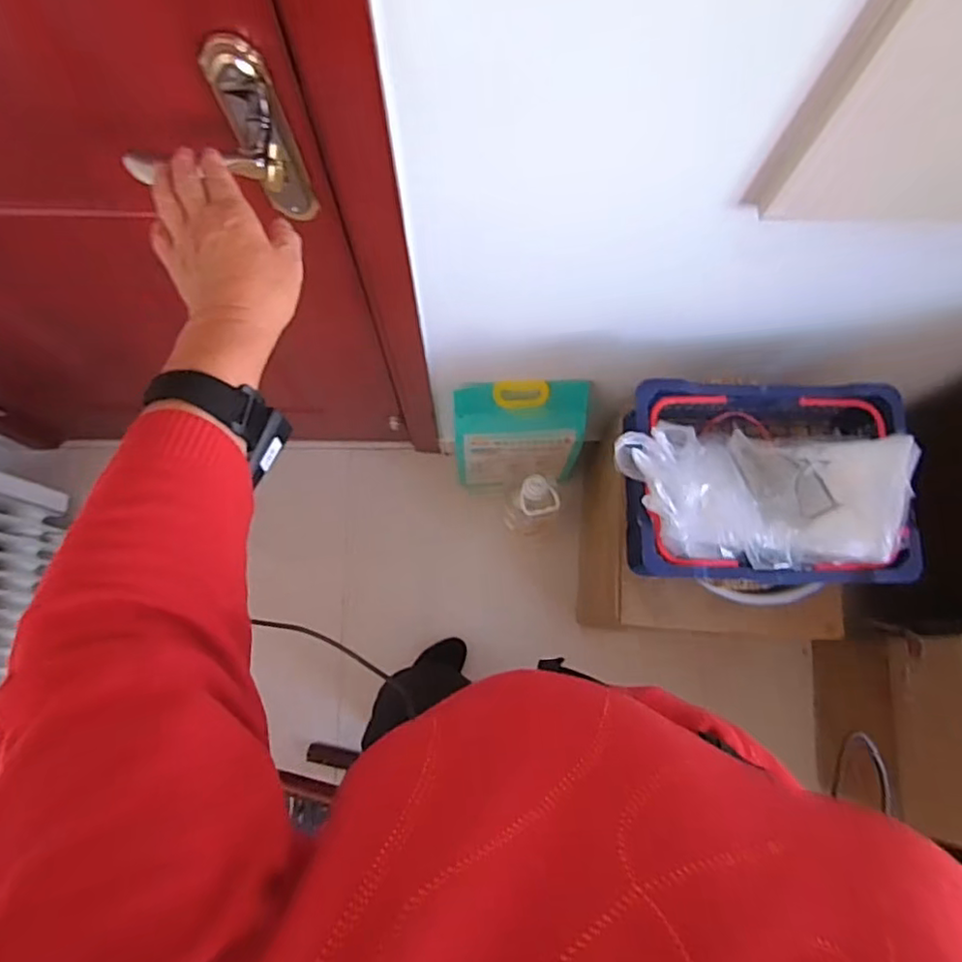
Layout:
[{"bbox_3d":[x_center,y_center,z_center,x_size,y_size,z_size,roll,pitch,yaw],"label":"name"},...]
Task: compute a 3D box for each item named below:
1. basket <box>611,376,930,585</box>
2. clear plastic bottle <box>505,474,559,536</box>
[{"bbox_3d":[0.375,0.002,0.888,0.389,0.139,0.269,3,76,-1],"label":"basket"},{"bbox_3d":[0.108,0.055,1.367,0.100,0.253,0.087,40,78,8],"label":"clear plastic bottle"}]

